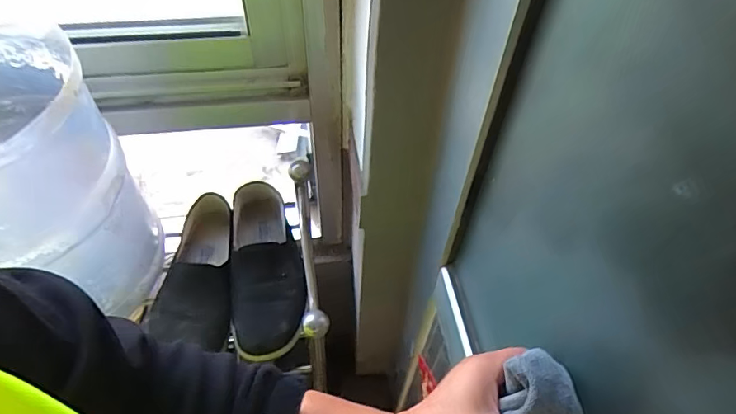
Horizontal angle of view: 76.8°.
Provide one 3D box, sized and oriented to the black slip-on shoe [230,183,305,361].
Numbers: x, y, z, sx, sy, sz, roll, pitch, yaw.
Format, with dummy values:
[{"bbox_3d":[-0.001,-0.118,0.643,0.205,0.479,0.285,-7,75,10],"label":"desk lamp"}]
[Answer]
[{"bbox_3d":[-0.138,0.081,0.638,0.095,0.067,0.247,-7,53,-8],"label":"black slip-on shoe"}]

